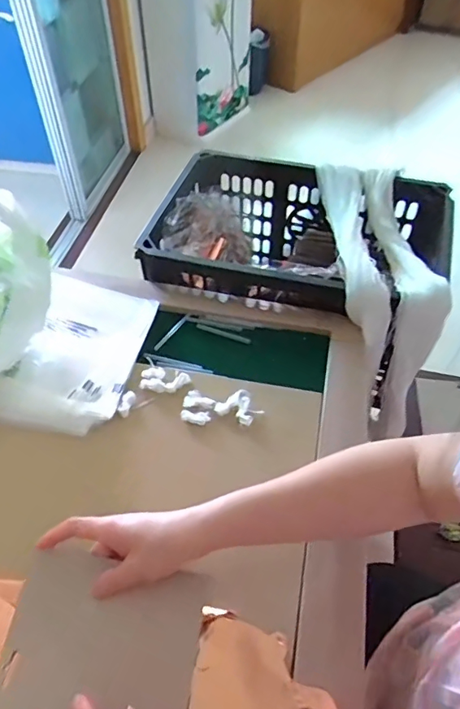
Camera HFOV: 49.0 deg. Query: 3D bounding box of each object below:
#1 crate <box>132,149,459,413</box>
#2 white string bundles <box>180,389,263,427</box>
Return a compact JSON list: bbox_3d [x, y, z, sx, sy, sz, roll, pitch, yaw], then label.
[{"bbox_3d":[0.119,-0.152,0.853,0.481,0.193,0.312,9,49,8],"label":"crate"},{"bbox_3d":[-0.010,0.063,0.594,0.091,0.013,0.048,6,50,4],"label":"white string bundles"}]

